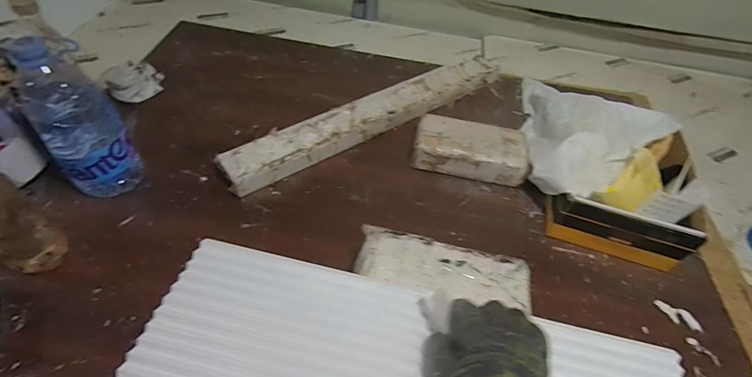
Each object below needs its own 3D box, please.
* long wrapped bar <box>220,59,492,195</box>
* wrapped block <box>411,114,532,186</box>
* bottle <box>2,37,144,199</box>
[{"bbox_3d":[0.010,-0.161,0.800,0.675,0.042,0.098,-30,59,-26],"label":"long wrapped bar"},{"bbox_3d":[0.182,-0.076,0.738,0.206,0.064,0.114,12,51,6],"label":"wrapped block"},{"bbox_3d":[-0.444,-0.091,0.574,0.093,0.235,0.106,36,57,23],"label":"bottle"}]

